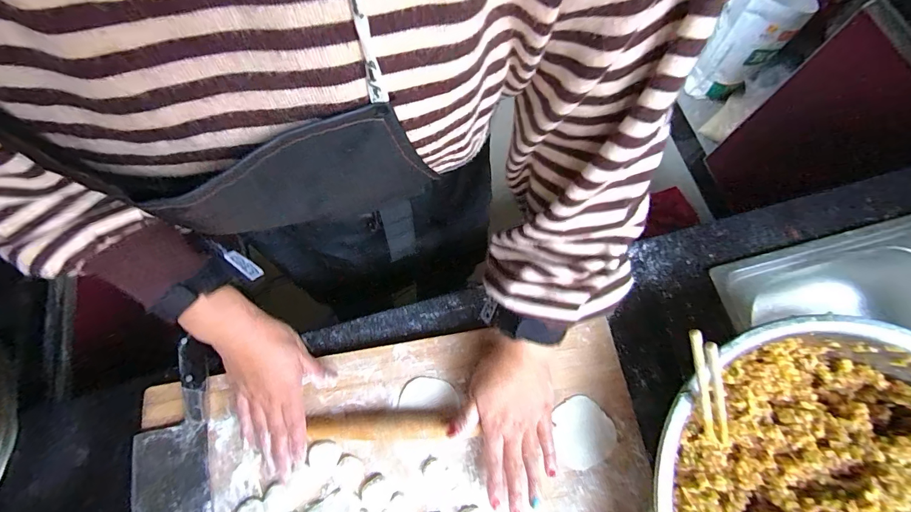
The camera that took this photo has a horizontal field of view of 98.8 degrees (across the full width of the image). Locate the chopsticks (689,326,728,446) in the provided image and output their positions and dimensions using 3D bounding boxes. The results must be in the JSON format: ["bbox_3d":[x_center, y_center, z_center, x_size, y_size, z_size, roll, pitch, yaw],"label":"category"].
[{"bbox_3d":[0.227,0.126,0.346,0.017,0.184,0.020,-46,37,-16],"label":"chopsticks"}]

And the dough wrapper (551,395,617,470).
[{"bbox_3d":[0.143,0.195,0.434,0.064,0.006,0.071,-6,69,-3],"label":"dough wrapper"}]

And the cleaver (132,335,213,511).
[{"bbox_3d":[-0.304,0.230,0.412,0.080,0.024,0.257,-13,70,-6],"label":"cleaver"}]

